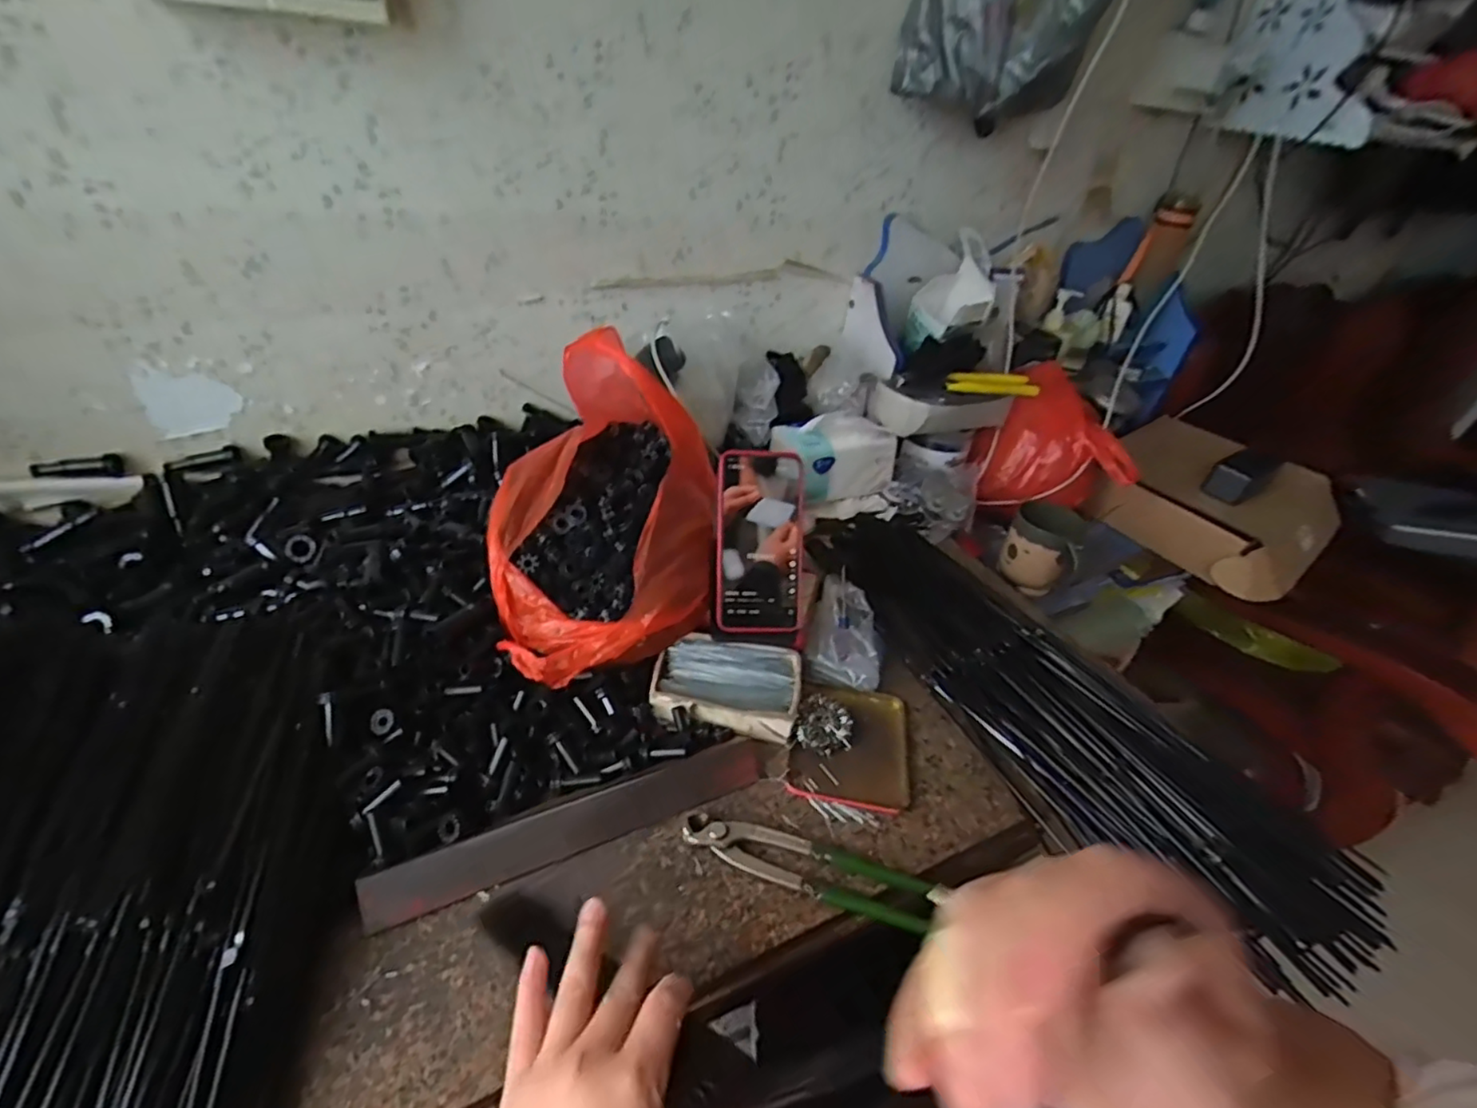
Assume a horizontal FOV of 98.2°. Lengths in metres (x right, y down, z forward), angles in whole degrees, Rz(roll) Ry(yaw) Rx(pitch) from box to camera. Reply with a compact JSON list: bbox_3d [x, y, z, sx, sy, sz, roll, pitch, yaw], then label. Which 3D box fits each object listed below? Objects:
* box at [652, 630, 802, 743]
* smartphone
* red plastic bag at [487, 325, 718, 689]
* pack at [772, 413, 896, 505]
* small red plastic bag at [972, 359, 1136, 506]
[{"bbox_3d":[-0.009,0.115,0.578,0.127,0.031,0.092,3,36,-1],"label":"box"},{"bbox_3d":[0.020,-0.012,0.584,0.081,0.162,0.009,1,-1,-7],"label":"smartphone"},{"bbox_3d":[-0.119,-0.055,0.575,0.210,0.190,0.264,-9,38,-17],"label":"red plastic bag"},{"bbox_3d":[0.128,-0.134,0.836,0.151,0.100,0.079,-7,38,-15],"label":"pack"},{"bbox_3d":[0.456,-0.150,0.917,0.204,0.169,0.145,24,41,25],"label":"small red plastic bag"}]

